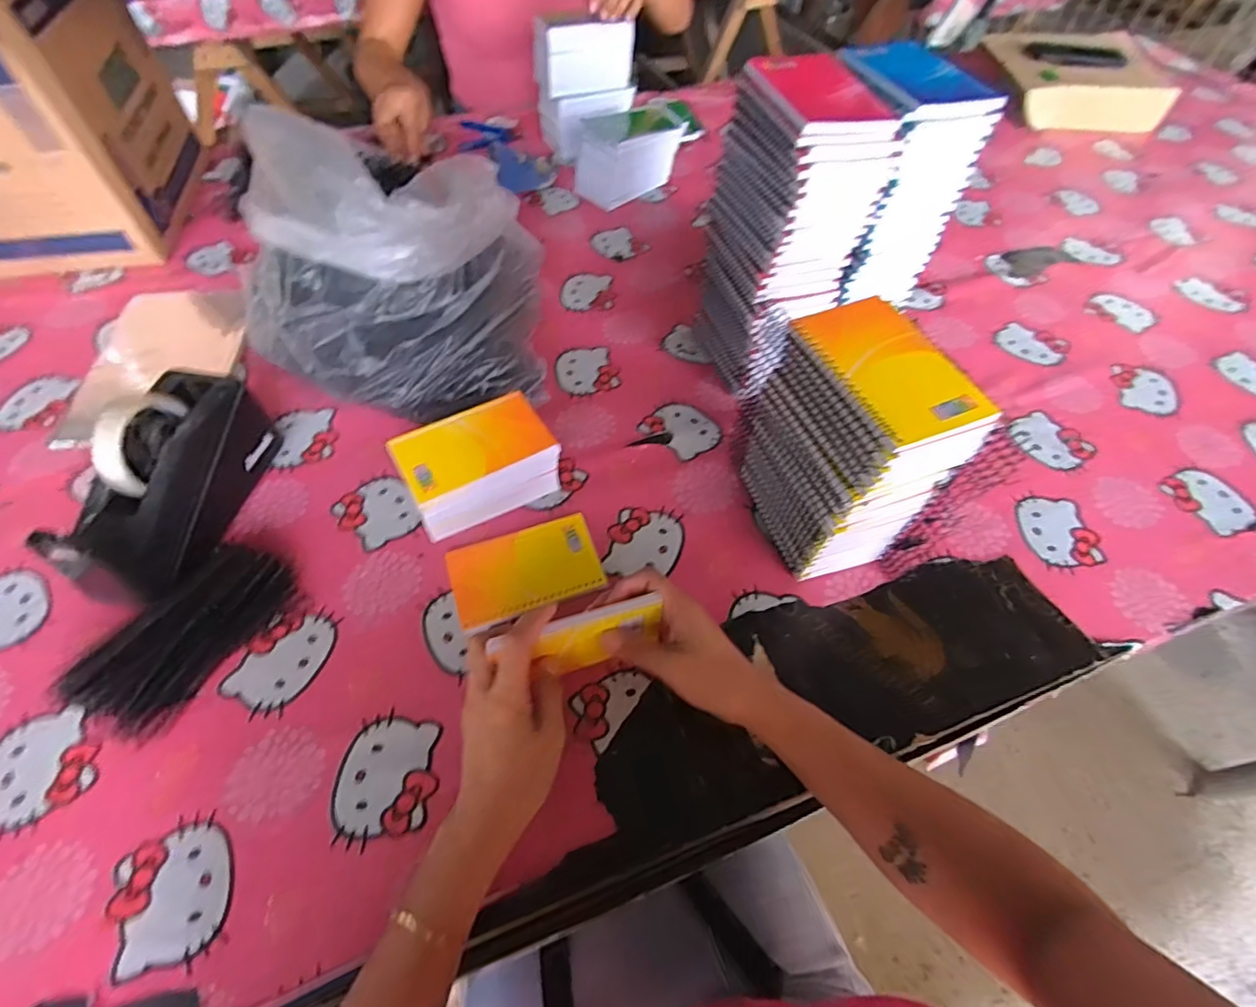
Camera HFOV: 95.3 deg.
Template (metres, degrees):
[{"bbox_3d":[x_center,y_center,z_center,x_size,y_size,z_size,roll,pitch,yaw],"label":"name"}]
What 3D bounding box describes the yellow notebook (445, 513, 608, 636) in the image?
[{"bbox_3d":[-0.091,0.060,0.513,0.129,0.009,0.080,-19,58,-14],"label":"yellow notebook"}]

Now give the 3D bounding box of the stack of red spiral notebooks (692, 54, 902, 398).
[{"bbox_3d":[0.154,-0.252,0.574,0.105,0.283,0.130,-16,57,-12],"label":"stack of red spiral notebooks"}]

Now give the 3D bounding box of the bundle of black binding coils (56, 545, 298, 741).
[{"bbox_3d":[-0.349,0.101,0.456,0.070,0.033,0.153,27,59,16],"label":"bundle of black binding coils"}]

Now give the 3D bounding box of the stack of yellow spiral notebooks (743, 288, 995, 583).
[{"bbox_3d":[0.172,-0.037,0.469,0.090,0.207,0.130,-17,58,-13],"label":"stack of yellow spiral notebooks"}]

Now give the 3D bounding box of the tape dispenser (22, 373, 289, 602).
[{"bbox_3d":[-0.399,-0.018,0.500,0.076,0.112,0.210,6,56,2],"label":"tape dispenser"}]

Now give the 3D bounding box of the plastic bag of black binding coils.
[{"bbox_3d":[-0.232,-0.236,0.584,0.288,0.224,0.244,-11,57,-9],"label":"plastic bag of black binding coils"}]

